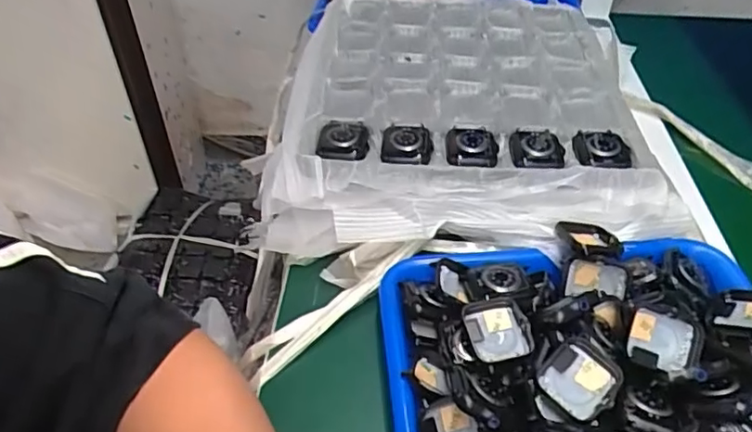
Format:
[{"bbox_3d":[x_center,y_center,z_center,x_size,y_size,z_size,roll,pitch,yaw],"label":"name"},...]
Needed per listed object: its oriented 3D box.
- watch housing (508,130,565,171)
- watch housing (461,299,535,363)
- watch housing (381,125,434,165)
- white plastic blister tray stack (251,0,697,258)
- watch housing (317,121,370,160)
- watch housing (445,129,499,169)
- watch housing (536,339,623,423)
[{"bbox_3d":[0.125,-0.052,0.455,0.039,0.008,0.049,3,42,4],"label":"watch housing"},{"bbox_3d":[0.075,0.071,0.360,0.036,0.014,0.041,-7,42,-7],"label":"watch housing"},{"bbox_3d":[0.025,-0.056,0.457,0.039,0.013,0.047,1,42,2],"label":"watch housing"},{"bbox_3d":[0.072,-0.122,0.558,0.339,0.055,0.377,-1,42,0],"label":"white plastic blister tray stack"},{"bbox_3d":[-0.026,-0.061,0.462,0.039,0.008,0.050,-1,42,0],"label":"watch housing"},{"bbox_3d":[0.075,-0.053,0.455,0.040,0.009,0.048,2,42,3],"label":"watch housing"},{"bbox_3d":[0.113,0.094,0.328,0.039,0.020,0.042,29,50,29],"label":"watch housing"}]

